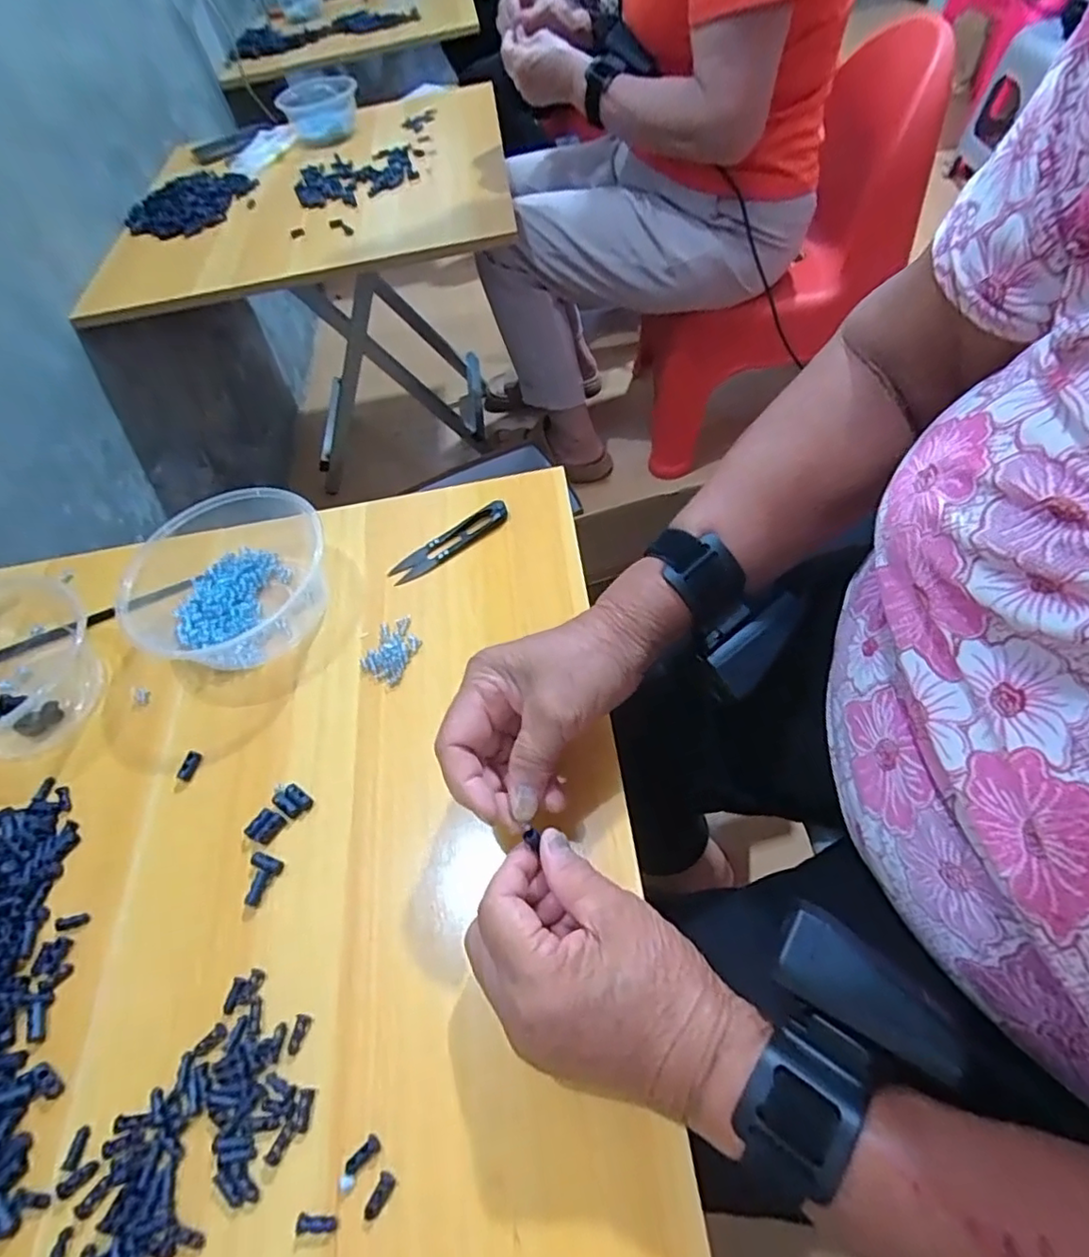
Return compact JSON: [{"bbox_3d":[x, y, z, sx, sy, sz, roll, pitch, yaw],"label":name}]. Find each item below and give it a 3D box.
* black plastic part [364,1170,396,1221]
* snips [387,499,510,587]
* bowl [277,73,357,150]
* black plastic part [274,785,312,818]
[{"bbox_3d":[-0.073,0.249,0.267,0.007,0.004,0.017,18,62,20],"label":"black plastic part"},{"bbox_3d":[-0.073,-0.068,0.471,0.102,0.012,0.024,-31,58,-12],"label":"snips"},{"bbox_3d":[-0.368,-0.867,1.010,0.119,0.065,0.145,-12,56,1],"label":"bowl"},{"bbox_3d":[-0.154,0.106,0.371,0.020,0.004,0.016,31,67,25],"label":"black plastic part"}]

